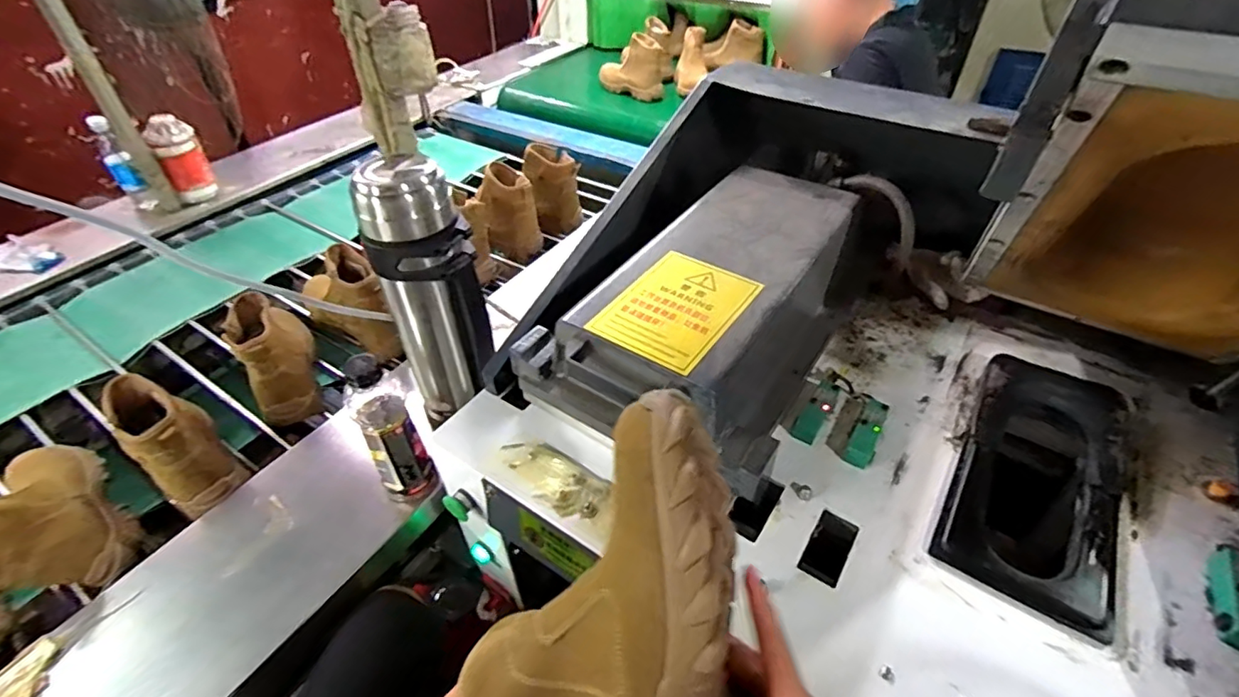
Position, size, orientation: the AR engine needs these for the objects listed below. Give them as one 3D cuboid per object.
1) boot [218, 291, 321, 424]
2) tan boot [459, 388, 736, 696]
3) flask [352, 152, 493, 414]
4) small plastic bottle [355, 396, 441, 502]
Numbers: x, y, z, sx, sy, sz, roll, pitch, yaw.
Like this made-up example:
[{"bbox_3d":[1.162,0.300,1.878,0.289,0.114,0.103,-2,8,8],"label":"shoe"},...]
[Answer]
[{"bbox_3d":[-0.539,0.006,0.879,0.081,0.175,0.151,-18,48,-17],"label":"boot"},{"bbox_3d":[0.000,0.161,0.361,0.181,0.263,0.108,2,0,29],"label":"tan boot"},{"bbox_3d":[-0.227,-0.055,0.695,0.114,0.332,0.113,-18,48,-17],"label":"flask"},{"bbox_3d":[-0.288,0.130,0.723,0.063,0.164,0.053,-26,50,-23],"label":"small plastic bottle"}]

